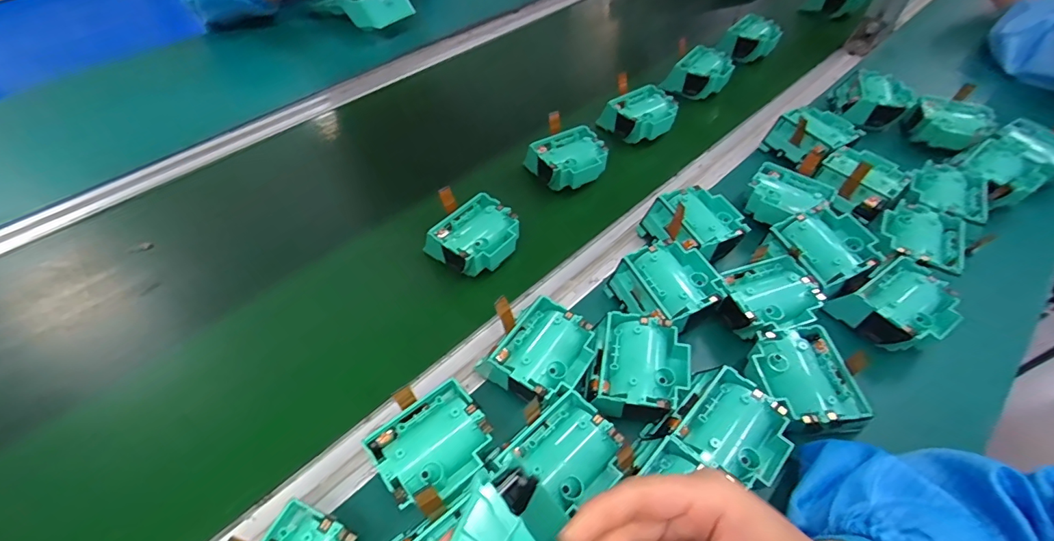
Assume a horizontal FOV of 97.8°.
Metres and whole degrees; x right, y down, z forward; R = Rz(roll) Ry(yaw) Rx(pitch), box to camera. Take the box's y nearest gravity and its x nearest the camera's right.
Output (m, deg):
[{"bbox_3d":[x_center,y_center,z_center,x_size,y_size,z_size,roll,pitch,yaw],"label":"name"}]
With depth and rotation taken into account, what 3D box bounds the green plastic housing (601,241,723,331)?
[{"bbox_3d":[0.123,0.017,0.410,0.070,0.046,0.077,-27,56,-20],"label":"green plastic housing"}]

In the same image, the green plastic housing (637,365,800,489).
[{"bbox_3d":[0.140,0.113,0.327,0.072,0.031,0.078,-36,60,-25],"label":"green plastic housing"}]

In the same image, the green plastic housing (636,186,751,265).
[{"bbox_3d":[0.166,-0.044,0.453,0.079,0.041,0.079,-22,55,-17],"label":"green plastic housing"}]

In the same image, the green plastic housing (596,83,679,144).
[{"bbox_3d":[0.143,-0.190,0.572,0.080,0.035,0.070,-21,55,-16],"label":"green plastic housing"}]

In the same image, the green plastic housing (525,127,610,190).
[{"bbox_3d":[0.046,-0.122,0.520,0.086,0.038,0.070,-14,53,-11],"label":"green plastic housing"}]

